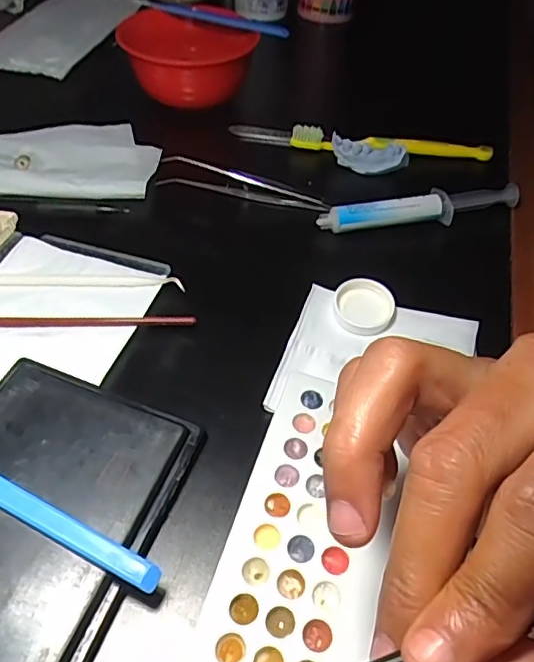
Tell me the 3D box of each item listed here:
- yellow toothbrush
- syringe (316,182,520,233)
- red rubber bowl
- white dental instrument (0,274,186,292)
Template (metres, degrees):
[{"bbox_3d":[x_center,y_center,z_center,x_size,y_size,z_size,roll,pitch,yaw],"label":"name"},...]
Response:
[{"bbox_3d":[0.094,-0.138,0.430,0.151,0.021,0.018,6,48,-1],"label":"yellow toothbrush"},{"bbox_3d":[0.101,-0.079,0.370,0.134,0.018,0.017,-7,50,-12],"label":"syringe"},{"bbox_3d":[-0.064,-0.221,0.466,0.105,0.061,0.095,0,49,-6],"label":"red rubber bowl"},{"bbox_3d":[-0.117,-0.029,0.317,0.137,0.005,0.008,2,49,-4],"label":"white dental instrument"}]

